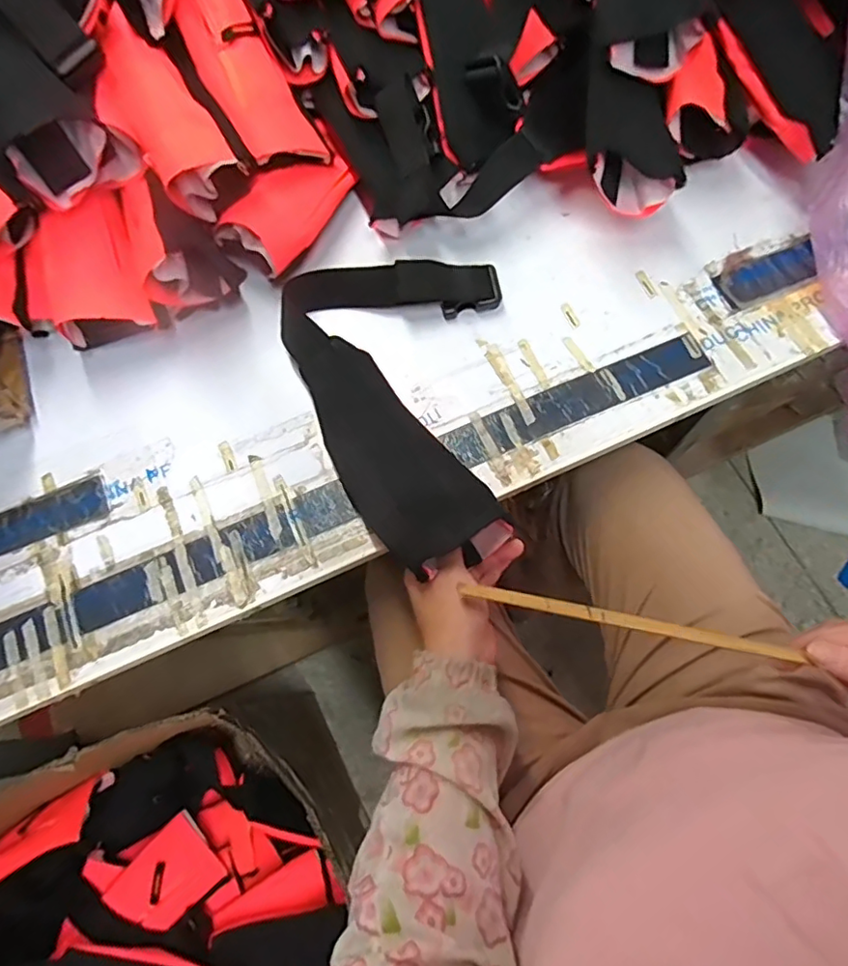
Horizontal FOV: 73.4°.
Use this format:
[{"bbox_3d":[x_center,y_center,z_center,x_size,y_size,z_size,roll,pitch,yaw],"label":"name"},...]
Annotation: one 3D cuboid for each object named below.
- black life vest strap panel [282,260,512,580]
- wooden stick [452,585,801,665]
[{"bbox_3d":[-0.024,-0.078,0.494,0.183,0.050,0.289,-4,71,1],"label":"black life vest strap panel"},{"bbox_3d":[0.147,0.098,0.402,0.230,0.012,0.010,12,72,-1],"label":"wooden stick"}]

